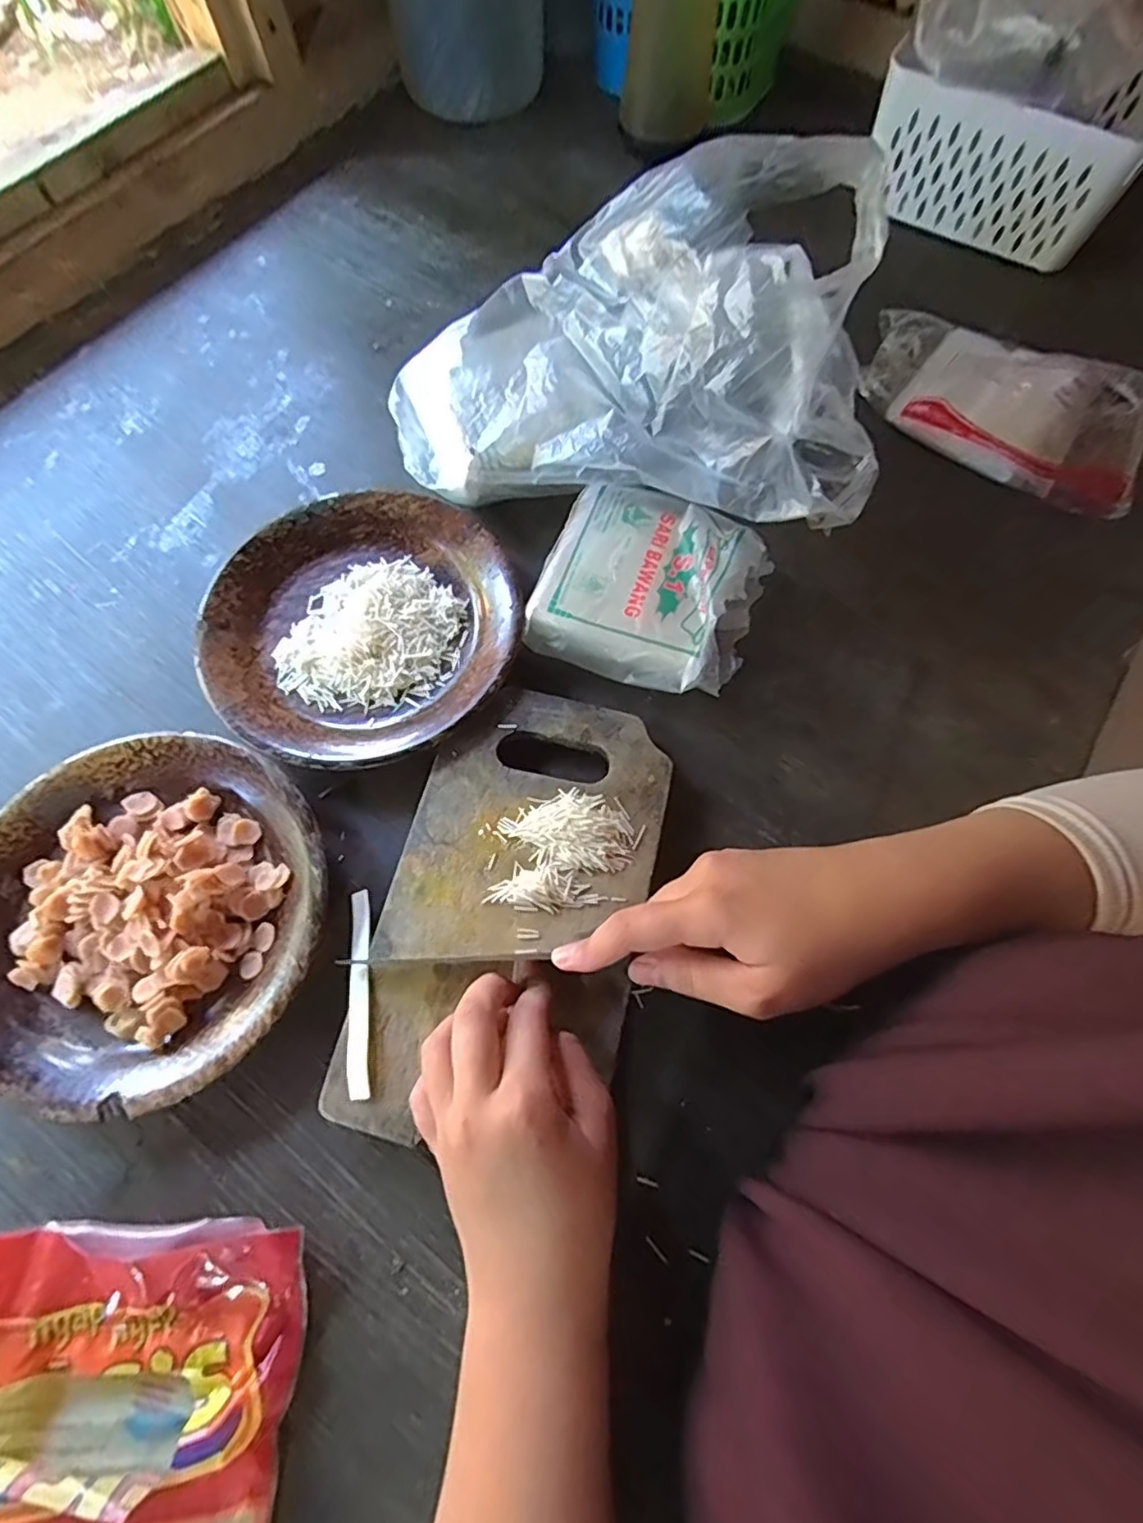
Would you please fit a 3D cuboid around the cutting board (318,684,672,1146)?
[{"bbox_3d":[-0.028,0.070,0.327,0.130,0.010,0.231,15,70,5],"label":"cutting board"}]

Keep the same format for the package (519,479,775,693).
[{"bbox_3d":[0.048,-0.106,0.386,0.129,0.054,0.114,16,71,6],"label":"package"}]

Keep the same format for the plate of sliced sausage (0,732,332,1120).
[{"bbox_3d":[-0.219,0.076,0.327,0.180,0.031,0.179,0,70,0],"label":"plate of sliced sausage"}]

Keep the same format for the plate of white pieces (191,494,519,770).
[{"bbox_3d":[-0.126,-0.082,0.390,0.183,0.025,0.180,0,70,0],"label":"plate of white pieces"}]

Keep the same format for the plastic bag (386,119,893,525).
[{"bbox_3d":[0.039,-0.240,0.380,0.291,0.152,0.158,16,71,6],"label":"plastic bag"}]

